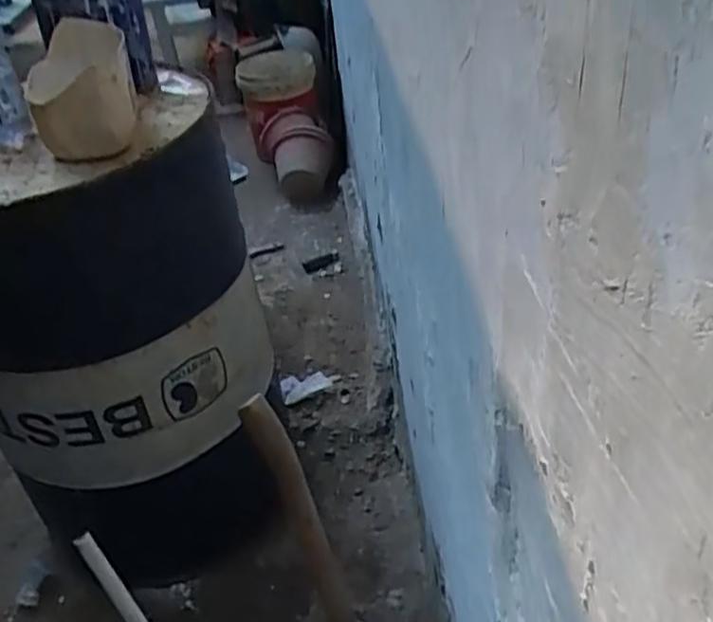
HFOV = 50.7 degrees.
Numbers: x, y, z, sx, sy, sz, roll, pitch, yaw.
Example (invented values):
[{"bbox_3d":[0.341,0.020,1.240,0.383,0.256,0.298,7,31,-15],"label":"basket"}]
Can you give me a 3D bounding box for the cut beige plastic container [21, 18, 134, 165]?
[{"bbox_3d":[-0.418,-0.339,1.142,0.148,0.143,0.196,-15,38,-12],"label":"cut beige plastic container"}]

